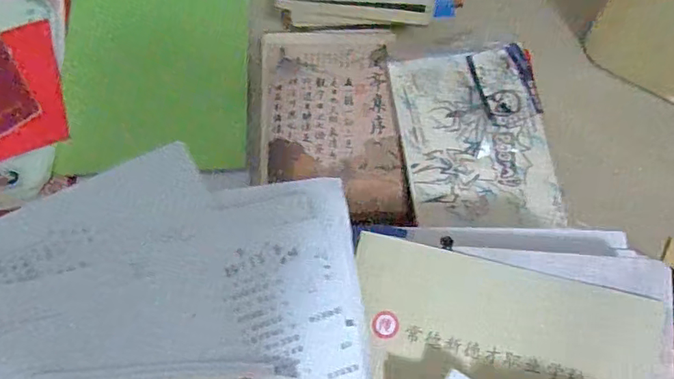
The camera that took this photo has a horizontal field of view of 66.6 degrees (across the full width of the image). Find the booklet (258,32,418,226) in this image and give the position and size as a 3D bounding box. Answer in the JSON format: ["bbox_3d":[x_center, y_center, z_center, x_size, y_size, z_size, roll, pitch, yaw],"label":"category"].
[{"bbox_3d":[-0.005,-0.063,0.502,0.138,0.020,0.199,-2,74,-2],"label":"booklet"}]

